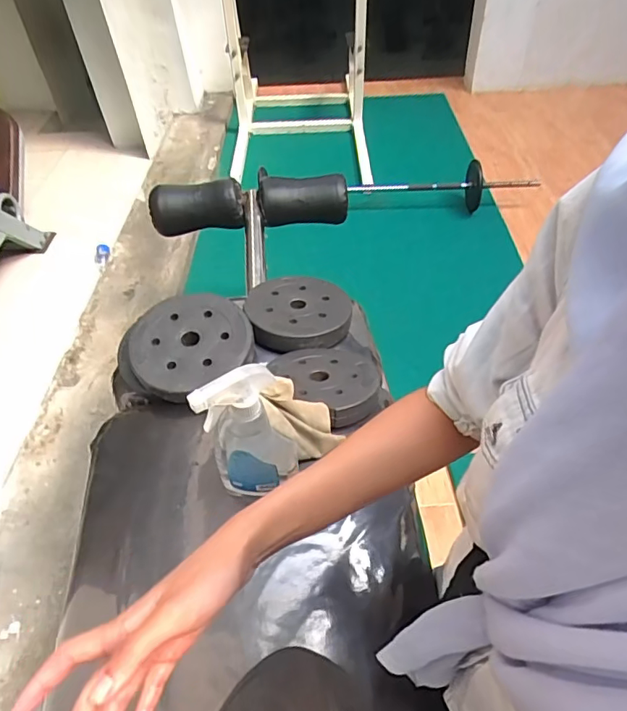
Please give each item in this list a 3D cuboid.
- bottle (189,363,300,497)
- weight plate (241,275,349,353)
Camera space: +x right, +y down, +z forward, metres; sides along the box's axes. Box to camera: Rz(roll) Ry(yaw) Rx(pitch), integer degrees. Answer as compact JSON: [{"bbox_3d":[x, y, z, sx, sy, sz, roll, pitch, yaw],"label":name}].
[{"bbox_3d":[-0.072,0.085,0.558,0.092,0.204,0.052,-11,48,-7],"label":"bottle"},{"bbox_3d":[-0.022,-0.083,0.881,0.185,0.044,0.180,-1,47,2],"label":"weight plate"}]

